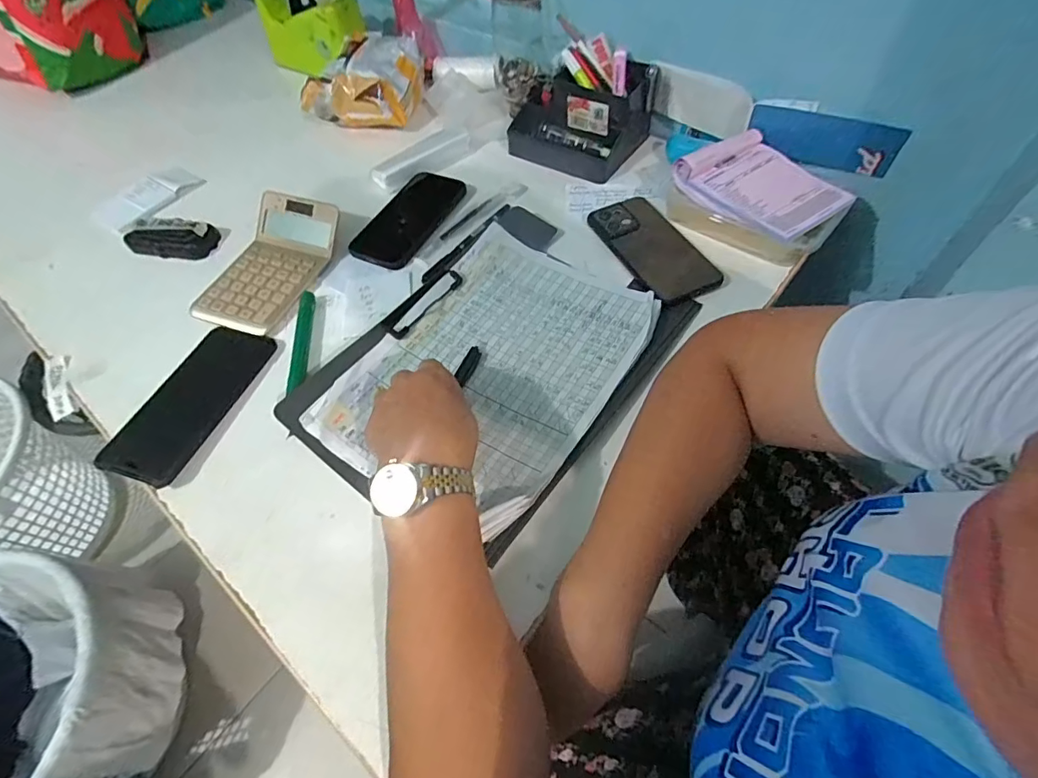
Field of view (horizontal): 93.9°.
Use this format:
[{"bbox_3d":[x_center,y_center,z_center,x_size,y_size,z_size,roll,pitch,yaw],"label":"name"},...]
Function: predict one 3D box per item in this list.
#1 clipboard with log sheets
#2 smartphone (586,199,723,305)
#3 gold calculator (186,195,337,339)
[{"bbox_3d":[-0.022,-0.033,0.452,0.247,0.026,0.327,30,64,22],"label":"clipboard with log sheets"},{"bbox_3d":[0.142,-0.154,0.519,0.074,0.008,0.163,-24,58,-11],"label":"smartphone"},{"bbox_3d":[-0.277,-0.142,0.535,0.107,0.042,0.165,14,59,14],"label":"gold calculator"}]

